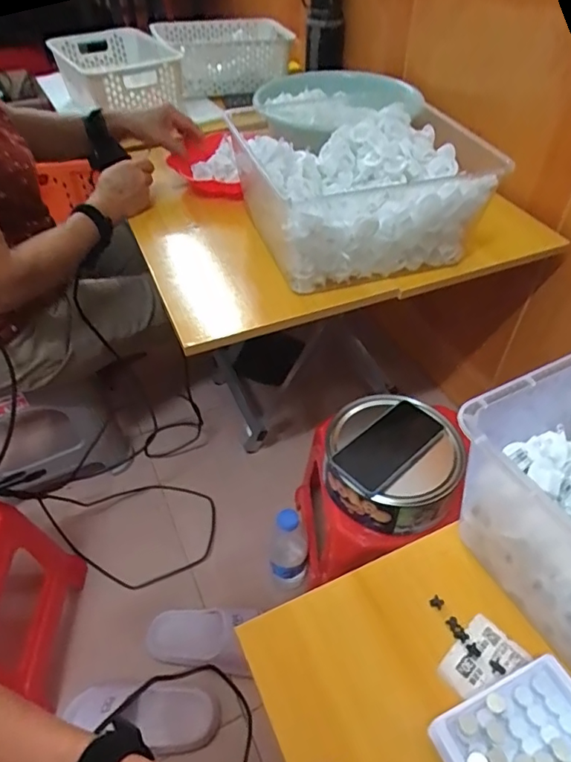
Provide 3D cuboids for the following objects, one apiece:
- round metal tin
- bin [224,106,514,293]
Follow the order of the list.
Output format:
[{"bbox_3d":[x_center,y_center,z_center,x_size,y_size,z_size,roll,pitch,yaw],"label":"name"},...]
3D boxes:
[{"bbox_3d":[0.149,0.111,0.710,0.189,0.076,0.175,0,46,0],"label":"round metal tin"},{"bbox_3d":[0.092,-0.305,0.771,0.298,0.134,0.379,-13,47,-11],"label":"bin"}]

